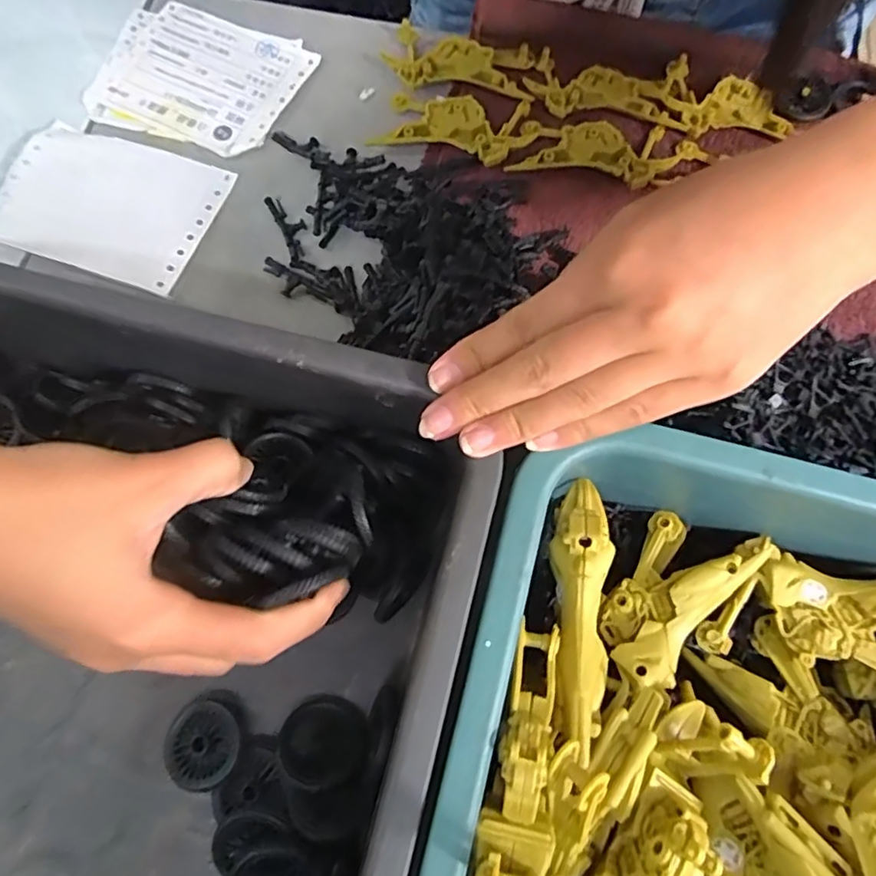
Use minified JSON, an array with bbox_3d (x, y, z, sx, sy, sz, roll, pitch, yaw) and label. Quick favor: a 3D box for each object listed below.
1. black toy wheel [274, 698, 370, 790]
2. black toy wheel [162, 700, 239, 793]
[{"bbox_3d":[-0.054,0.142,0.275,0.039,0.009,0.037,-5,52,-3],"label":"black toy wheel"},{"bbox_3d":[-0.112,0.145,0.278,0.037,0.009,0.037,-3,70,8],"label":"black toy wheel"}]

